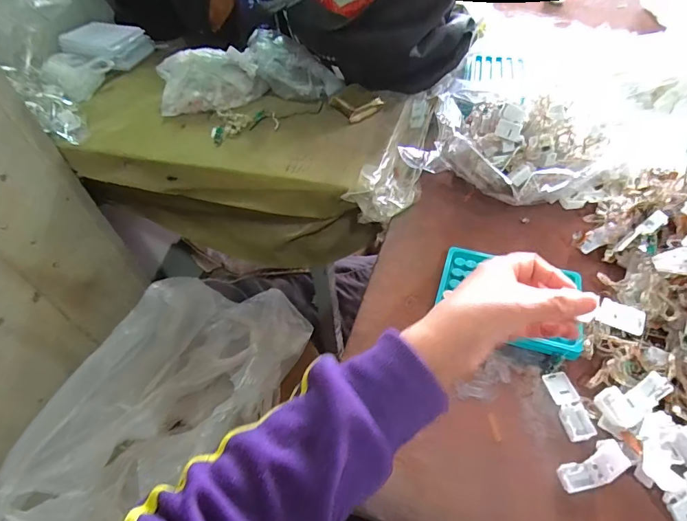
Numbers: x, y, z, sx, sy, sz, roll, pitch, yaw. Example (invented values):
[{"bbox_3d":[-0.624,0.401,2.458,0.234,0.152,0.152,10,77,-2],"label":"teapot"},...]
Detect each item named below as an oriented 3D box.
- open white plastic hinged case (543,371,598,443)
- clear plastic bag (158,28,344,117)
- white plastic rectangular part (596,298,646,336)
[{"bbox_3d":[0.188,0.121,0.350,0.022,0.009,0.056,-6,49,0],"label":"open white plastic hinged case"},{"bbox_3d":[-0.151,-0.290,0.641,0.284,0.083,0.094,-1,49,5],"label":"clear plastic bag"},{"bbox_3d":[0.200,0.040,0.301,0.029,0.007,0.017,26,56,25],"label":"white plastic rectangular part"}]

